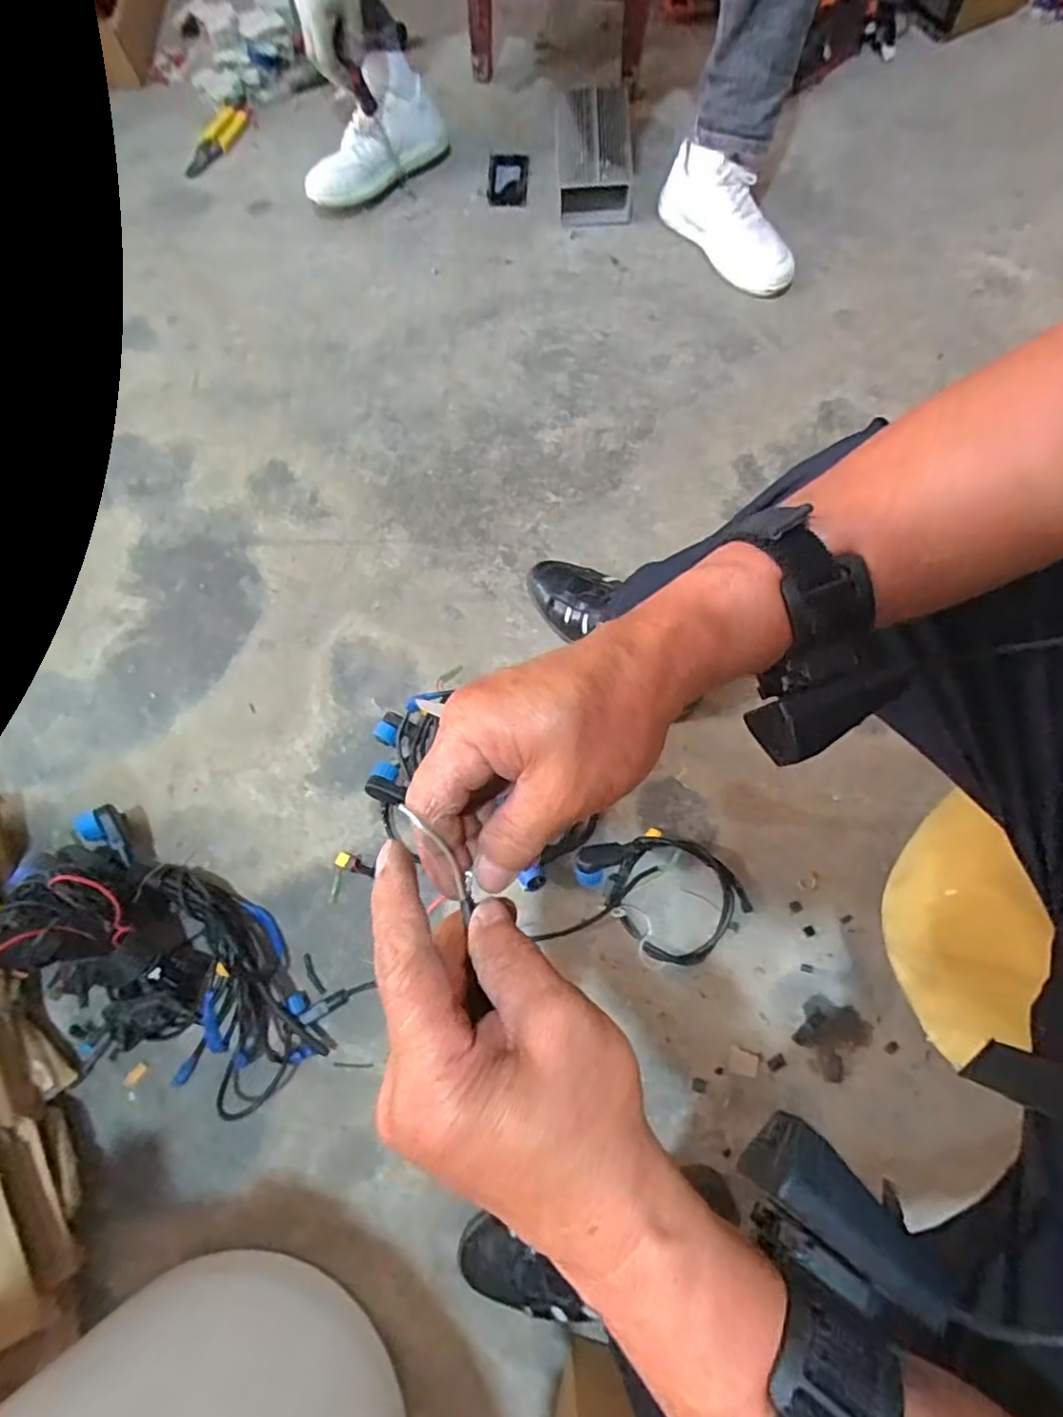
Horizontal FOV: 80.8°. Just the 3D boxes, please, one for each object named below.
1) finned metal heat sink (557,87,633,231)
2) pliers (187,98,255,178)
[{"bbox_3d":[0.101,-0.881,0.987,0.123,0.072,0.215,-1,75,1],"label":"finned metal heat sink"},{"bbox_3d":[-0.531,-0.979,1.062,0.045,0.030,0.178,20,76,6],"label":"pliers"}]

